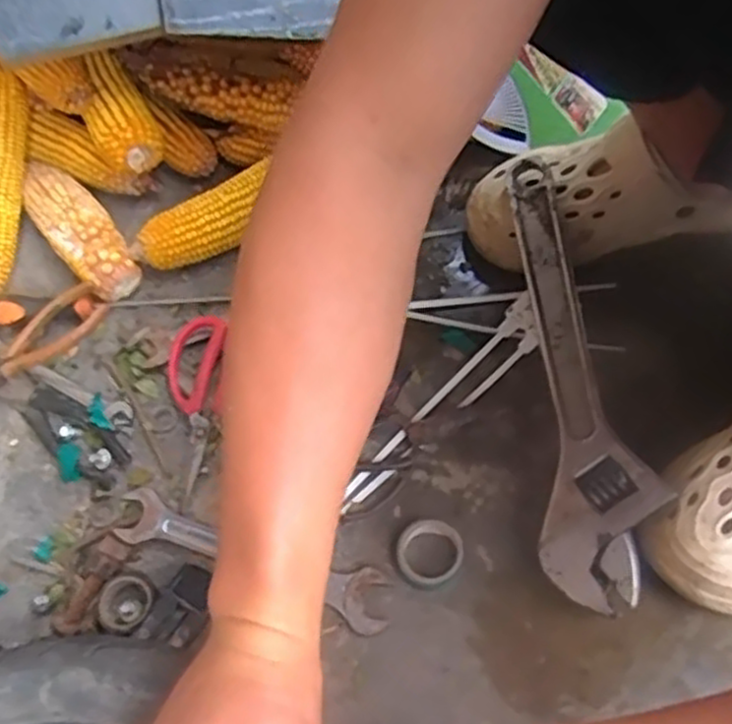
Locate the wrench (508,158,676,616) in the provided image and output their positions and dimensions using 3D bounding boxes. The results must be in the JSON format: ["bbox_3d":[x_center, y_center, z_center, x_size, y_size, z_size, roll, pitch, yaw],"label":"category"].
[{"bbox_3d":[0.165,-0.006,0.578,0.082,0.020,0.363,-8,67,18],"label":"wrench"}]

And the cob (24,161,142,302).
[{"bbox_3d":[-0.263,-0.121,0.693,0.055,0.050,0.157,-39,66,-17],"label":"cob"}]

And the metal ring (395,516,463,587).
[{"bbox_3d":[0.044,0.135,0.543,0.047,0.013,0.048,-1,61,3],"label":"metal ring"}]

